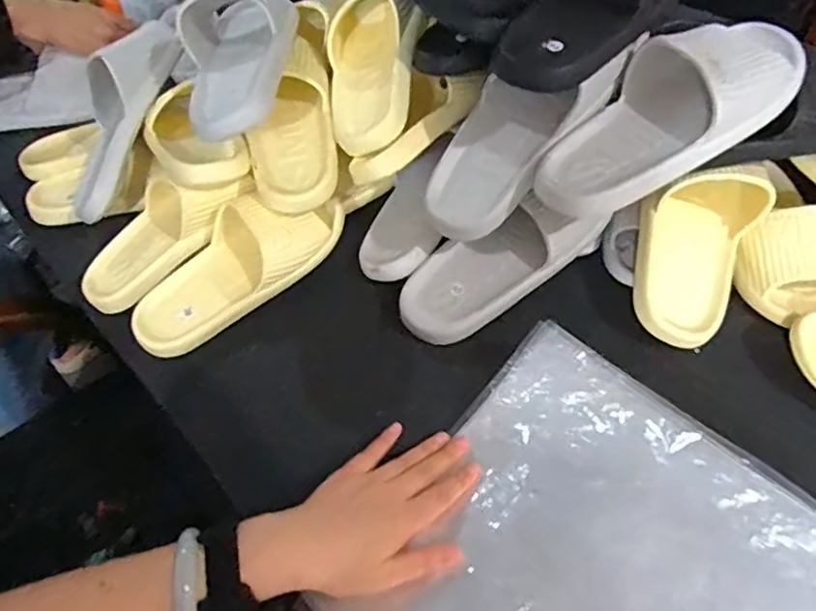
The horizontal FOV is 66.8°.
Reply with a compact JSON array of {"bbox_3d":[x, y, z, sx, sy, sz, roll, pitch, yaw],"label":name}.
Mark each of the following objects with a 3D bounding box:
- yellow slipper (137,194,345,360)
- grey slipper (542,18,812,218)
[{"bbox_3d":[-0.177,-0.046,0.639,0.239,0.068,0.098,-35,54,-7],"label":"yellow slipper"},{"bbox_3d":[0.236,-0.174,0.548,0.285,0.074,0.115,-38,55,-3],"label":"grey slipper"}]

